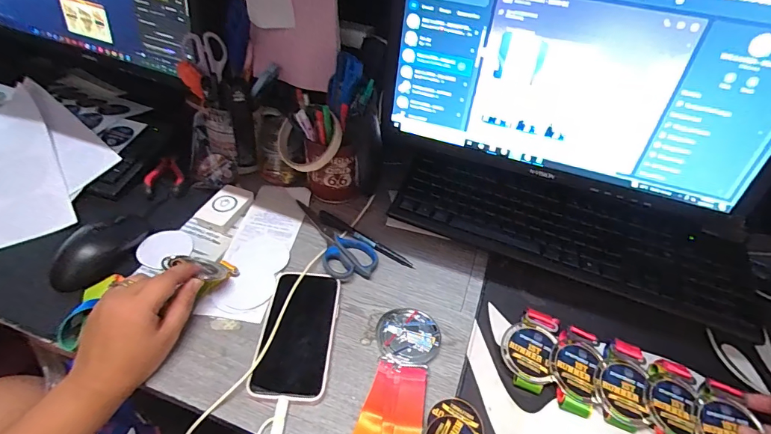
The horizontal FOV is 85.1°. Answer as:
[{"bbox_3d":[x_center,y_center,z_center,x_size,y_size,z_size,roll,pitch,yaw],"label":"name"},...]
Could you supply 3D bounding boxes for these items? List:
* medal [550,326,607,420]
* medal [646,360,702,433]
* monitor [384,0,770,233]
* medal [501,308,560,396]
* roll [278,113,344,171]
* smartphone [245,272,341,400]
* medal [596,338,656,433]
[{"bbox_3d":[0.195,0.156,0.429,0.049,0.023,0.082,20,47,15],"label":"medal"},{"bbox_3d":[0.278,0.182,0.410,0.045,0.018,0.087,21,47,17],"label":"medal"},{"bbox_3d":[0.215,-0.157,0.468,0.438,0.250,0.057,18,45,13],"label":"monitor"},{"bbox_3d":[0.151,0.137,0.445,0.052,0.022,0.083,19,46,15],"label":"medal"},{"bbox_3d":[-0.101,-0.095,0.546,0.090,0.073,0.028,6,5,20],"label":"roll"},{"bbox_3d":[-0.091,0.118,0.442,0.073,0.015,0.141,1,42,4],"label":"smartphone"},{"bbox_3d":[0.238,0.167,0.424,0.050,0.020,0.085,16,46,12],"label":"medal"}]

